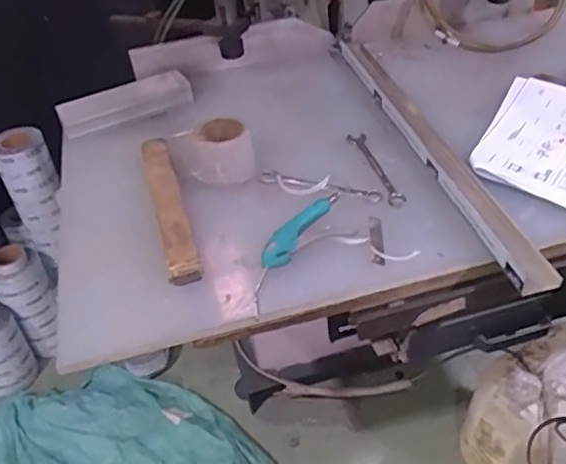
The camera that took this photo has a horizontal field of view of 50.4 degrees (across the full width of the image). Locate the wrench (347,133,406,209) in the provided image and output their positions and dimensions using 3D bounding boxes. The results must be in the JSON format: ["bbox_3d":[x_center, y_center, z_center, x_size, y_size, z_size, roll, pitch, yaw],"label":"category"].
[{"bbox_3d":[0.150,-0.102,0.961,0.031,0.007,0.201,-13,41,-9],"label":"wrench"}]

